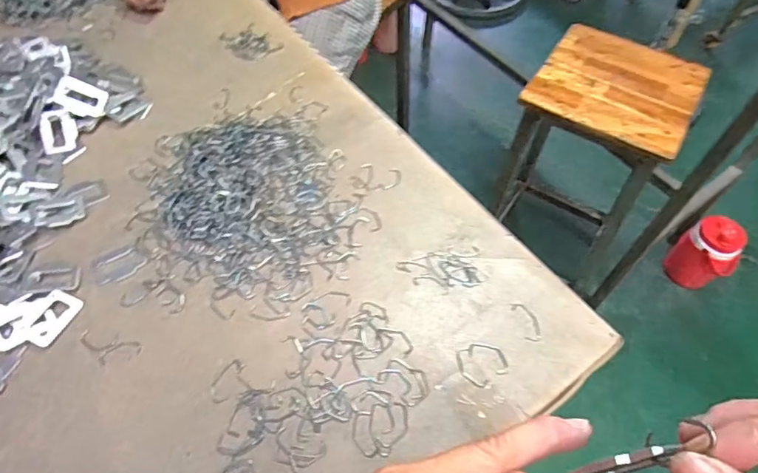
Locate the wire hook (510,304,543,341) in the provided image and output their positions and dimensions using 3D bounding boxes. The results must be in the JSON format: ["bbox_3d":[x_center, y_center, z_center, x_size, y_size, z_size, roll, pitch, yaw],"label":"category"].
[{"bbox_3d":[0.148,0.084,0.503,0.019,0.004,0.044,-11,55,-9],"label":"wire hook"}]

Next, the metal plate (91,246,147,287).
[{"bbox_3d":[-0.272,0.029,0.530,0.049,0.004,0.034,-28,59,-19],"label":"metal plate"}]

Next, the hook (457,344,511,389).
[{"bbox_3d":[0.099,0.120,0.487,0.045,0.004,0.041,-30,60,-21],"label":"hook"}]

